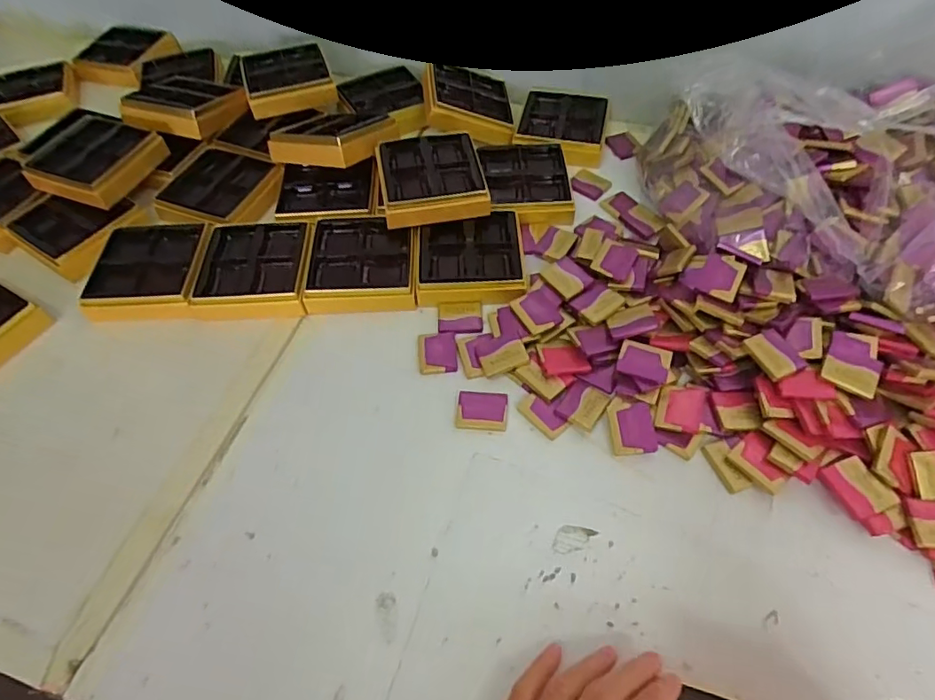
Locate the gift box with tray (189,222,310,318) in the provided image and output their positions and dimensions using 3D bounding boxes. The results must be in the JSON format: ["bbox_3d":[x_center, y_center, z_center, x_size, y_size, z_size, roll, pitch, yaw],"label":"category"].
[{"bbox_3d":[-0.194,-0.077,0.508,0.095,0.019,0.103,-3,55,0],"label":"gift box with tray"}]

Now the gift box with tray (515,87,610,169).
[{"bbox_3d":[0.108,-0.254,0.625,0.096,0.021,0.109,11,56,10],"label":"gift box with tray"}]

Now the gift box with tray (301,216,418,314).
[{"bbox_3d":[-0.096,-0.081,0.511,0.099,0.020,0.096,-2,55,1],"label":"gift box with tray"}]

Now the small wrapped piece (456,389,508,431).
[{"bbox_3d":[0.012,0.047,0.435,0.039,0.004,0.033,4,55,5],"label":"small wrapped piece"}]

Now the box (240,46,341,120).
[{"bbox_3d":[-0.208,-0.312,0.649,0.097,0.034,0.090,-16,56,-9],"label":"box"}]

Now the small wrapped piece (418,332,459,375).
[{"bbox_3d":[-0.025,0.001,0.466,0.031,0.004,0.040,-4,55,-1],"label":"small wrapped piece"}]

